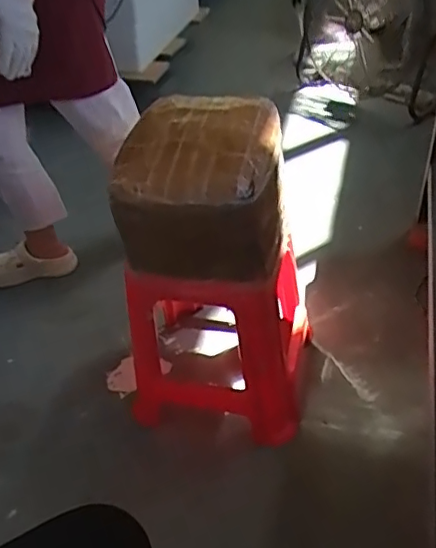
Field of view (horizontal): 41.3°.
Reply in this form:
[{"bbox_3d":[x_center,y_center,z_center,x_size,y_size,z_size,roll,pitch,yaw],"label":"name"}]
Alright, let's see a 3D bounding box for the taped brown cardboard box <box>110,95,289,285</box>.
[{"bbox_3d":[-0.017,-0.144,1.009,0.247,0.236,0.262,5,44,13],"label":"taped brown cardboard box"}]

